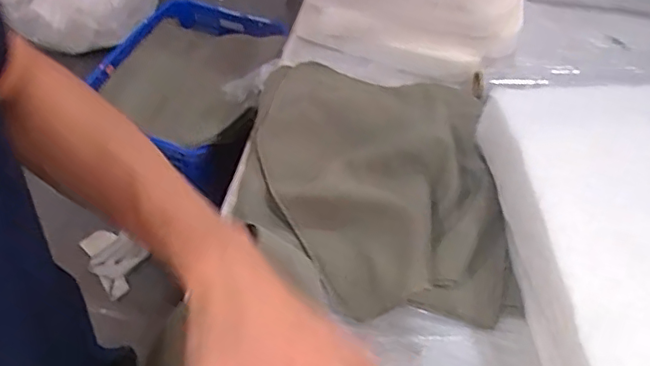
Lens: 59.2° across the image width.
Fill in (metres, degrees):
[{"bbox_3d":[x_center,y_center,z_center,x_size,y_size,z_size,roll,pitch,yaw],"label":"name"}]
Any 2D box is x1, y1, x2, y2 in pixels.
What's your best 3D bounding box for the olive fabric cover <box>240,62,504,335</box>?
[{"bbox_3d":[0.081,-0.040,1.013,0.432,0.104,0.535,3,52,1],"label":"olive fabric cover"}]

